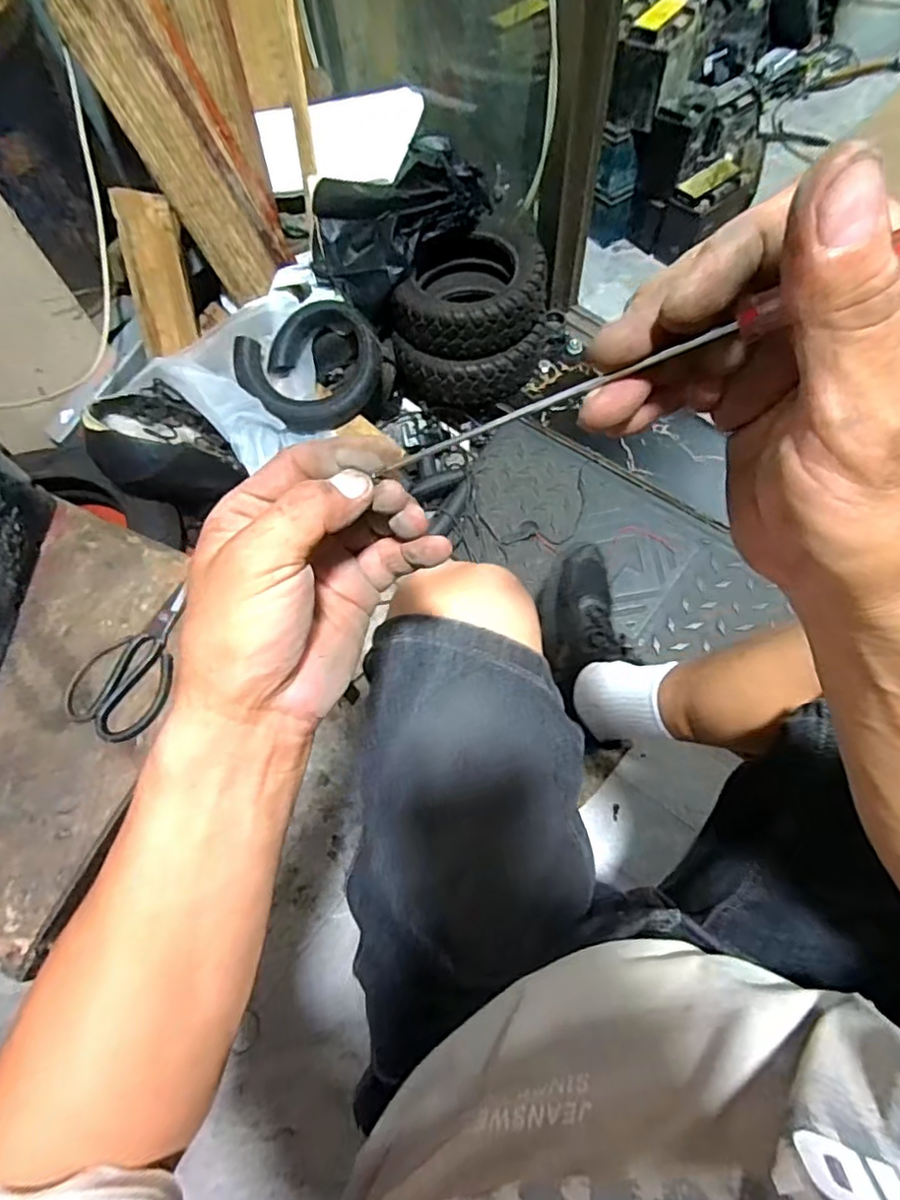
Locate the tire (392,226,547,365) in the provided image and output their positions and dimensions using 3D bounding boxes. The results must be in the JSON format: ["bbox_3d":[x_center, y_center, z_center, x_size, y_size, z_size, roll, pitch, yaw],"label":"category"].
[{"bbox_3d":[0.036,-0.494,0.965,0.234,0.083,0.241,-1,64,3],"label":"tire"}]

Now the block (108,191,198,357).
[{"bbox_3d":[-0.471,-0.518,0.968,0.081,0.229,0.056,0,26,4],"label":"block"}]

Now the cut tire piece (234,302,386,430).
[{"bbox_3d":[-0.224,-0.373,0.962,0.213,0.099,0.191,-27,65,-9],"label":"cut tire piece"}]

